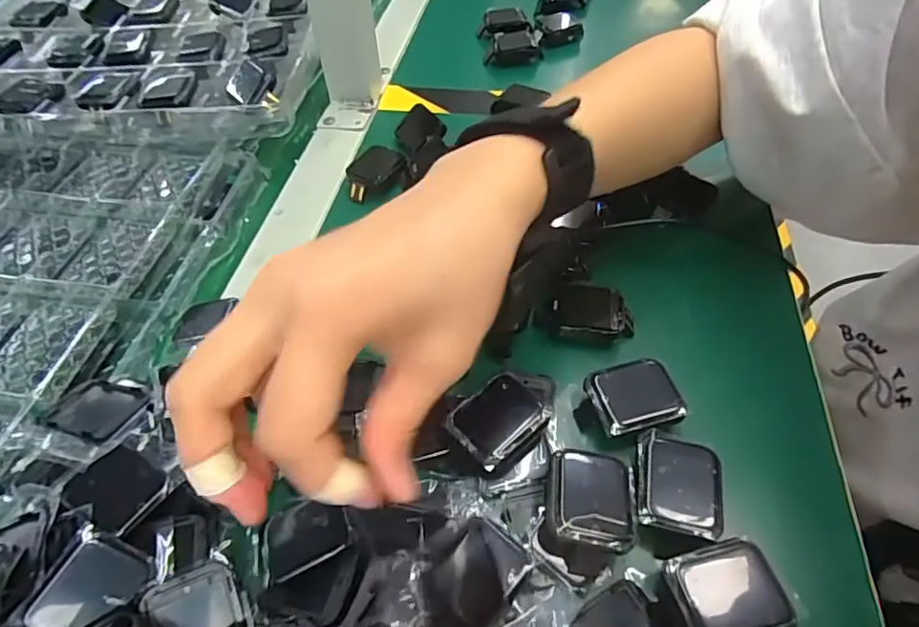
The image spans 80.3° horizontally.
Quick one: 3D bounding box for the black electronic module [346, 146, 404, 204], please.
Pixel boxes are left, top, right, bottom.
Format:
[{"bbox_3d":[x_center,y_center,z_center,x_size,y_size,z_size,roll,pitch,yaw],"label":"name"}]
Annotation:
[{"bbox_3d":[-0.061,-0.099,0.390,0.034,0.015,0.047,19,54,16],"label":"black electronic module"}]

